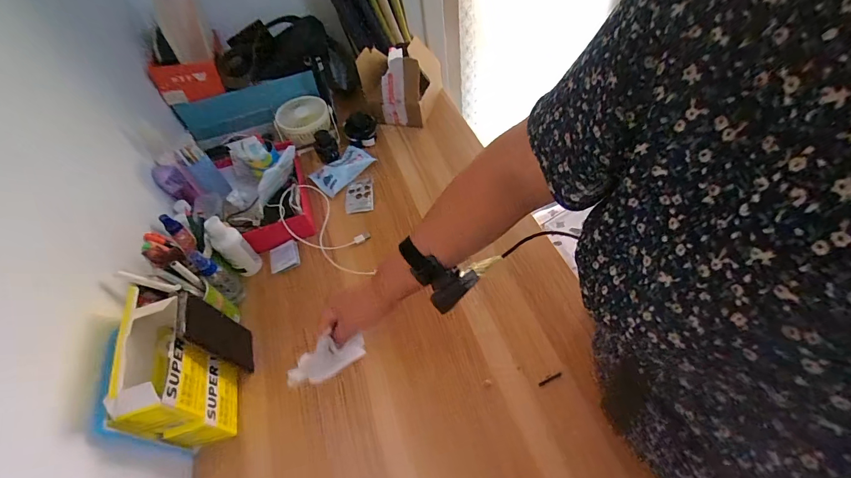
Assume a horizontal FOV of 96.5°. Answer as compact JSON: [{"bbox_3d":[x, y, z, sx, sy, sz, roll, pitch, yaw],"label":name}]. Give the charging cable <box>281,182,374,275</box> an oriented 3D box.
[{"bbox_3d":[-0.174,-0.014,0.684,0.110,0.044,0.226,-35,72,-25],"label":"charging cable"}]

